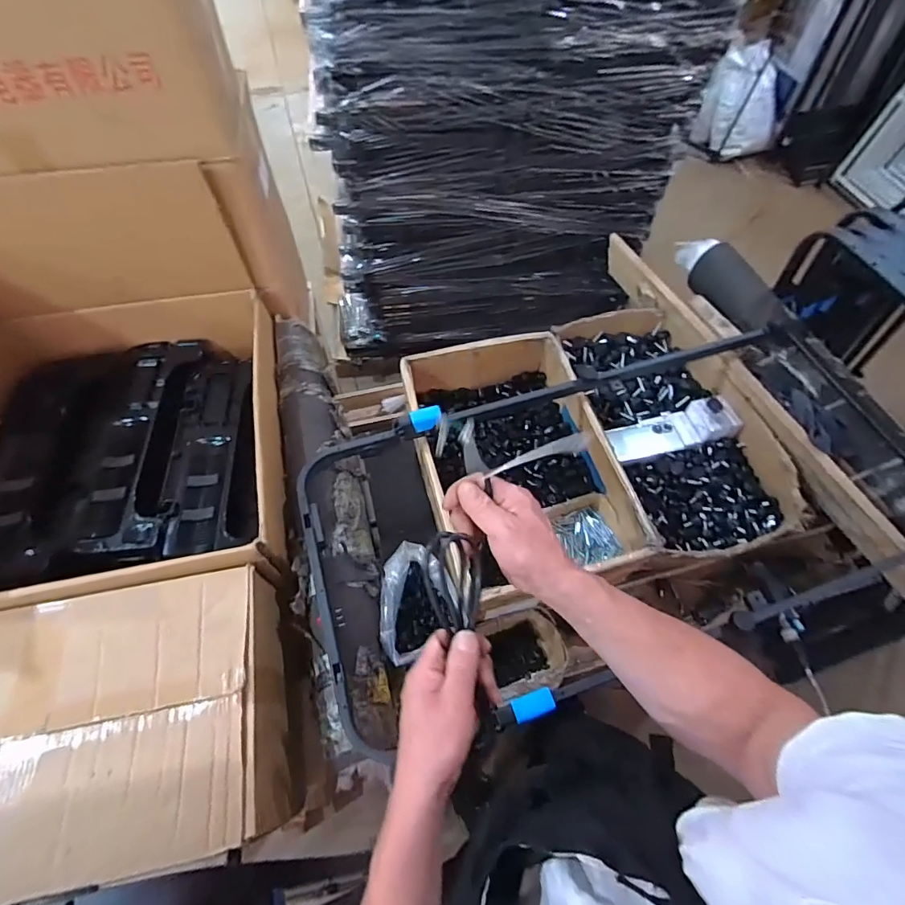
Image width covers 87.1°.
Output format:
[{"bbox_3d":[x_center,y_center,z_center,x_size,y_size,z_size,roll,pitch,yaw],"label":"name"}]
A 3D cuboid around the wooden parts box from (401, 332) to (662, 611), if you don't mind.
[{"bbox_3d":[0.121,0.019,0.956,0.335,0.158,0.512,-12,61,-8],"label":"wooden parts box"}]

